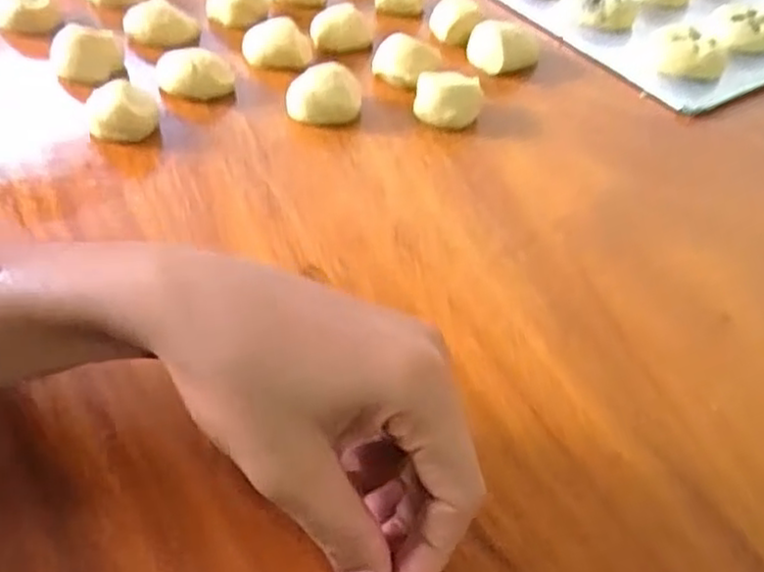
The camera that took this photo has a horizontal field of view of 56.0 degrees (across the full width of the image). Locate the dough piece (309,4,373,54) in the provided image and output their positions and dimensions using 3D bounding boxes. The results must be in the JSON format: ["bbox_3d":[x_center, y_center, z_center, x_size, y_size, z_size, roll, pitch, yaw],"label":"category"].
[{"bbox_3d":[-0.030,-0.190,0.526,0.044,0.022,0.029,2,46,-3],"label":"dough piece"}]

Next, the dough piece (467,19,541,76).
[{"bbox_3d":[0.089,-0.173,0.517,0.048,0.028,0.031,-18,50,-21],"label":"dough piece"}]

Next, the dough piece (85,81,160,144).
[{"bbox_3d":[-0.155,-0.103,0.429,0.039,0.024,0.036,-13,49,-17],"label":"dough piece"}]

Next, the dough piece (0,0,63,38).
[{"bbox_3d":[-0.252,-0.194,0.510,0.040,0.029,0.042,-20,50,-25],"label":"dough piece"}]

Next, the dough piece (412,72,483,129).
[{"bbox_3d":[0.043,-0.119,0.464,0.042,0.027,0.035,9,46,4],"label":"dough piece"}]

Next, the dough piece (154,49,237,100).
[{"bbox_3d":[-0.124,-0.141,0.473,0.052,0.020,0.028,4,46,-1],"label":"dough piece"}]

